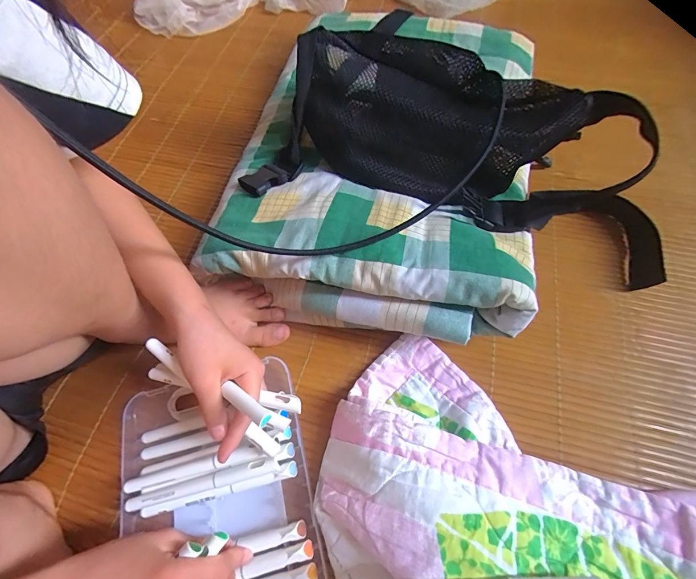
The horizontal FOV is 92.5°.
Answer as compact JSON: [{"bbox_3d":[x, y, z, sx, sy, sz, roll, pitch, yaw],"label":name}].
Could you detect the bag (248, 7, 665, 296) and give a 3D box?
[{"bbox_3d":[0.106,-0.162,0.338,0.379,0.096,0.200,14,67,11],"label":"bag"}]

